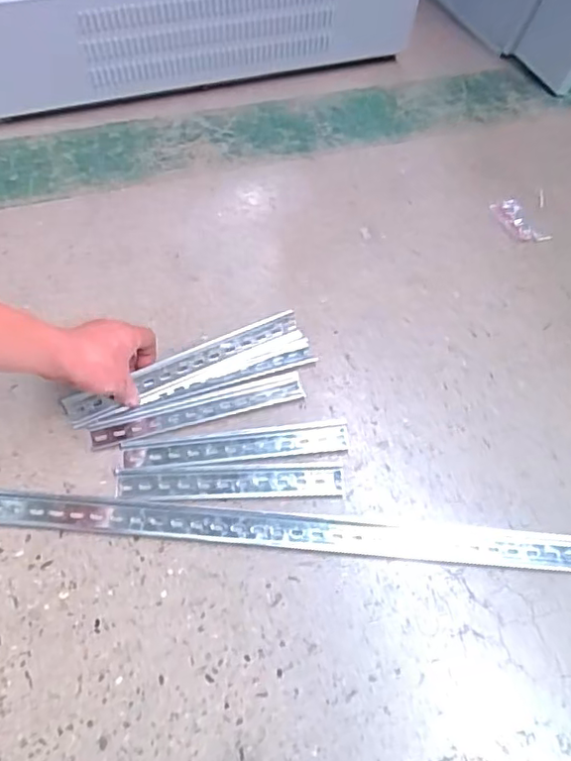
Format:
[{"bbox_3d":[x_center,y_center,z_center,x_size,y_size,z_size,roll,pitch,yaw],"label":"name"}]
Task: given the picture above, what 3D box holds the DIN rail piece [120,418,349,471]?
[{"bbox_3d":[-0.052,0.070,0.643,0.240,0.004,0.037,-5,59,-7],"label":"DIN rail piece"}]

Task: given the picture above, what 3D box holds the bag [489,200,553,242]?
[{"bbox_3d":[0.335,-0.229,0.854,0.044,0.004,0.087,-23,63,-17],"label":"bag"}]

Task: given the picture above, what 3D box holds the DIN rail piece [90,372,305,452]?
[{"bbox_3d":[-0.096,0.034,0.664,0.236,0.005,0.034,-14,60,-12],"label":"DIN rail piece"}]

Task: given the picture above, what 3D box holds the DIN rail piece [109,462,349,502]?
[{"bbox_3d":[-0.057,0.107,0.621,0.232,0.004,0.041,-1,59,-5],"label":"DIN rail piece"}]

